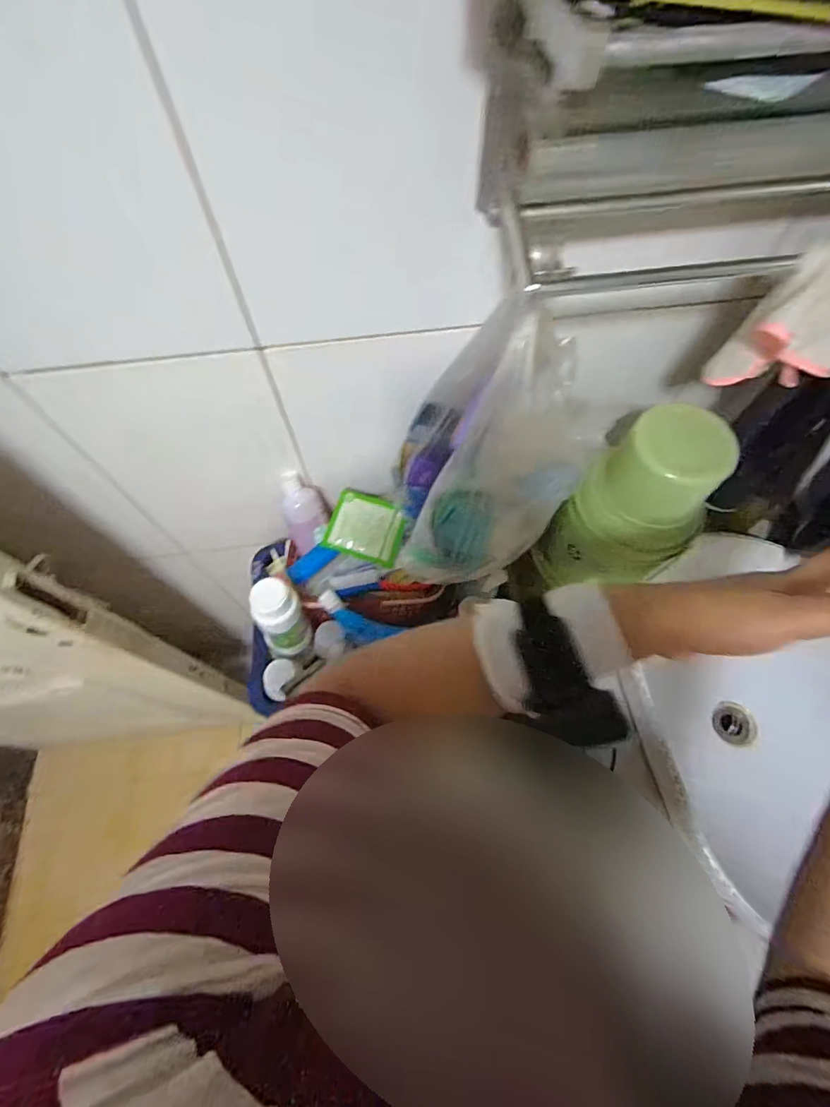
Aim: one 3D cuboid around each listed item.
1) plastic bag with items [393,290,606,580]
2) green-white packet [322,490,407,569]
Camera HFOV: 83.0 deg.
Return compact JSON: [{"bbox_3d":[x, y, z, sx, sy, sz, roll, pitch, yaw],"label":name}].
[{"bbox_3d":[0.079,-0.091,0.503,0.187,0.269,0.157,-2,64,-1],"label":"plastic bag with items"},{"bbox_3d":[-0.068,-0.037,0.663,0.103,0.019,0.085,15,65,8],"label":"green-white packet"}]

